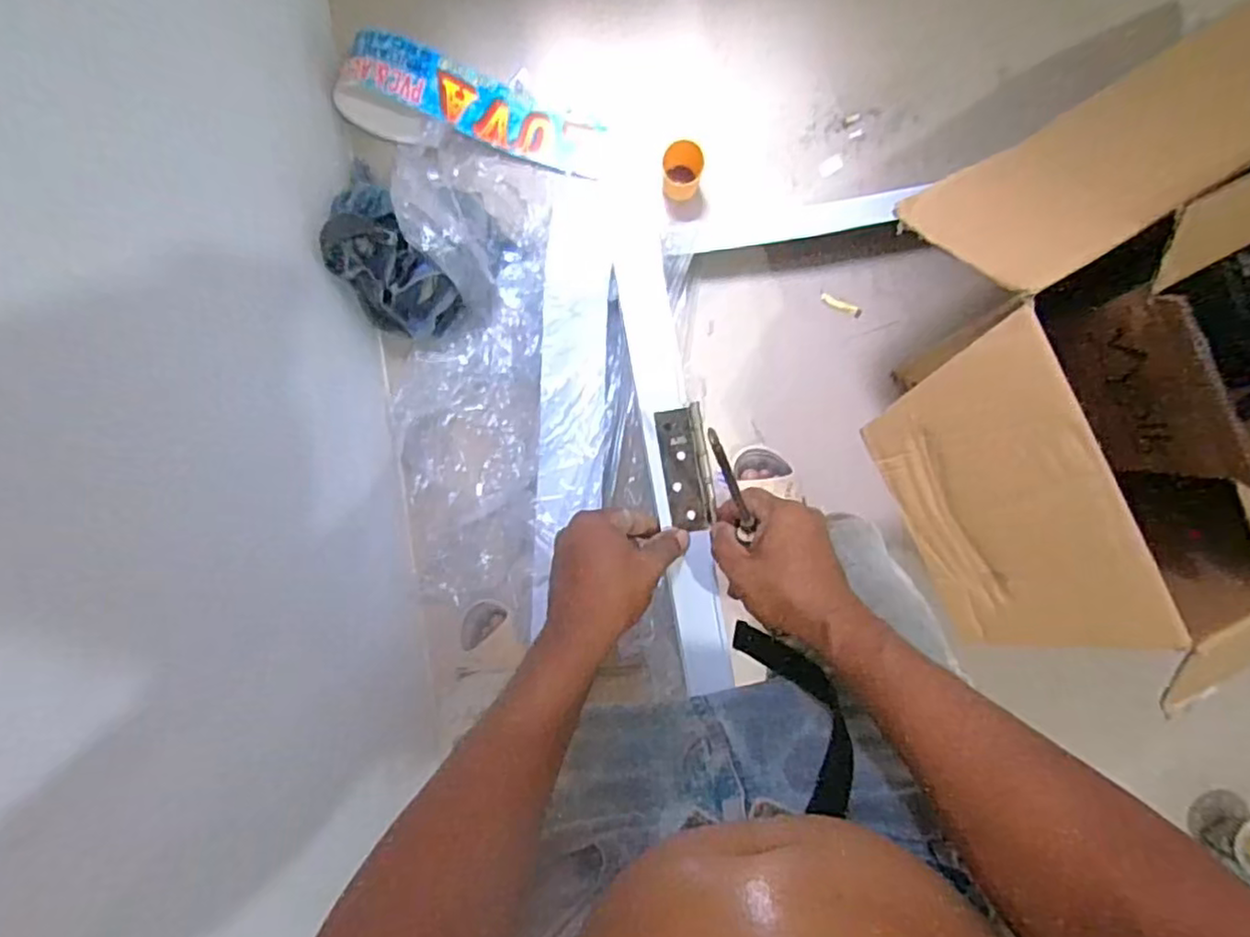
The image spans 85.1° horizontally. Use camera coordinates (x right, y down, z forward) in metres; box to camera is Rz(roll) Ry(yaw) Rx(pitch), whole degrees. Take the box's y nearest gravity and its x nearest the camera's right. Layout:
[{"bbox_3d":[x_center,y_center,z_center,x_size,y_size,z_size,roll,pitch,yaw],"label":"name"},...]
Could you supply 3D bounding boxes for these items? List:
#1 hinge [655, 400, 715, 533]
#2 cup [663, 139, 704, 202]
[{"bbox_3d":[0.047,0.000,0.516,0.035,0.009,0.092,-9,91,0],"label":"hinge"},{"bbox_3d":[0.086,-0.449,1.034,0.058,0.083,0.063,0,94,0],"label":"cup"}]

